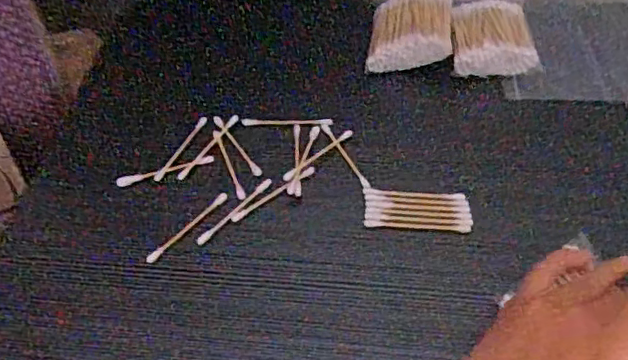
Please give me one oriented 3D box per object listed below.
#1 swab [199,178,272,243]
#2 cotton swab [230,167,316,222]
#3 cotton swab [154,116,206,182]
[{"bbox_3d":[-0.054,0.020,0.409,0.007,0.004,0.069,33,62,27],"label":"swab"},{"bbox_3d":[-0.028,0.010,0.417,0.067,0.009,0.007,-28,55,-16],"label":"cotton swab"},{"bbox_3d":[-0.102,-0.024,0.450,0.007,0.006,0.067,19,56,19],"label":"cotton swab"}]

